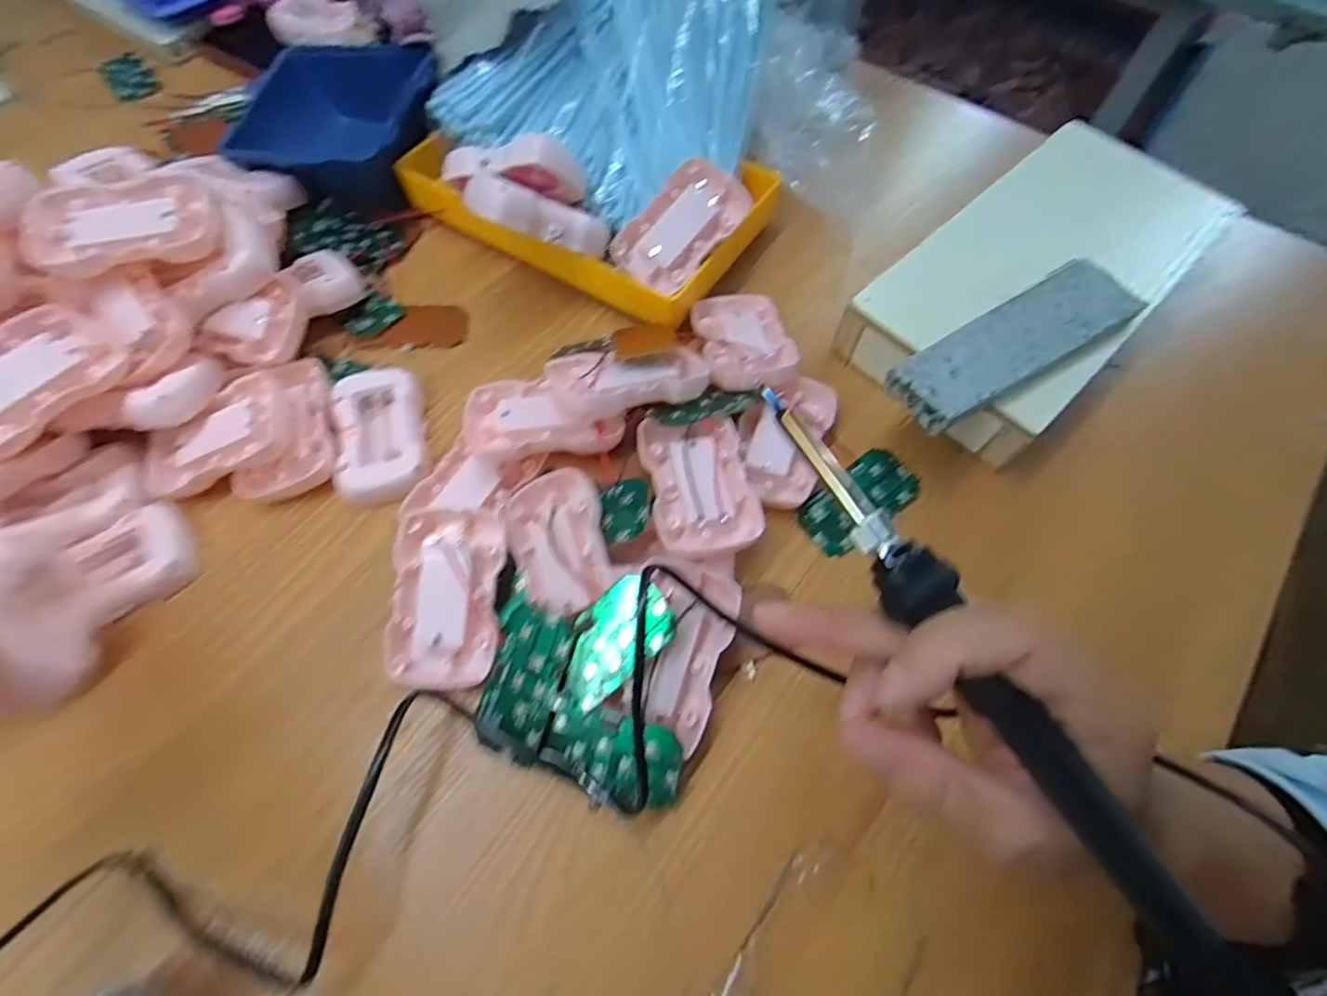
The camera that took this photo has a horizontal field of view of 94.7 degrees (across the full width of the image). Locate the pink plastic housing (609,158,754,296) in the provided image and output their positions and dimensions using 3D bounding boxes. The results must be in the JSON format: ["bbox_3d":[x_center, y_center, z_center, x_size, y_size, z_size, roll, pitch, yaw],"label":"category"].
[{"bbox_3d":[0.012,-0.178,0.401,0.052,0.014,0.088,44,96,-1],"label":"pink plastic housing"}]

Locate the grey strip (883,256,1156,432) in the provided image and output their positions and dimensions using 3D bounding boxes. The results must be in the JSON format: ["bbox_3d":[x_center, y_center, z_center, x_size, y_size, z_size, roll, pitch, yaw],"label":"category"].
[{"bbox_3d":[0.202,-0.090,0.352,0.154,0.018,0.047,-29,67,-15],"label":"grey strip"}]

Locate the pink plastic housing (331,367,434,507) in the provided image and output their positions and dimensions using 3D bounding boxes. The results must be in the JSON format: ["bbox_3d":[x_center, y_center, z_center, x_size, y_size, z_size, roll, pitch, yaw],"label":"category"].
[{"bbox_3d":[-0.171,-0.039,0.371,0.050,0.017,0.085,-13,64,-7],"label":"pink plastic housing"}]

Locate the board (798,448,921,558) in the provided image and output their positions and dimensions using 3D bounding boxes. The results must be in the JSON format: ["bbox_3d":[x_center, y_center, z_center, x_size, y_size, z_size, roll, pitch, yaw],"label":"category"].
[{"bbox_3d":[0.117,0.002,0.364,0.073,0.011,0.038,-37,70,-18],"label":"board"}]

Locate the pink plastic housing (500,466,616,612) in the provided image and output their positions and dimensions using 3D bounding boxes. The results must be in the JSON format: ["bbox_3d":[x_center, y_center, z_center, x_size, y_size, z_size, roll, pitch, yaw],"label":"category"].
[{"bbox_3d":[-0.056,0.023,0.319,0.055,0.015,0.070,-29,71,25],"label":"pink plastic housing"}]

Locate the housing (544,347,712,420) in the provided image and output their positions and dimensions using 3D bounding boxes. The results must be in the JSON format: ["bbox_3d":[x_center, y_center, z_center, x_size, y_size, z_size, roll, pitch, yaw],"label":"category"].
[{"bbox_3d":[-0.019,-0.070,0.353,0.089,0.027,0.049,-12,64,-7],"label":"housing"}]

